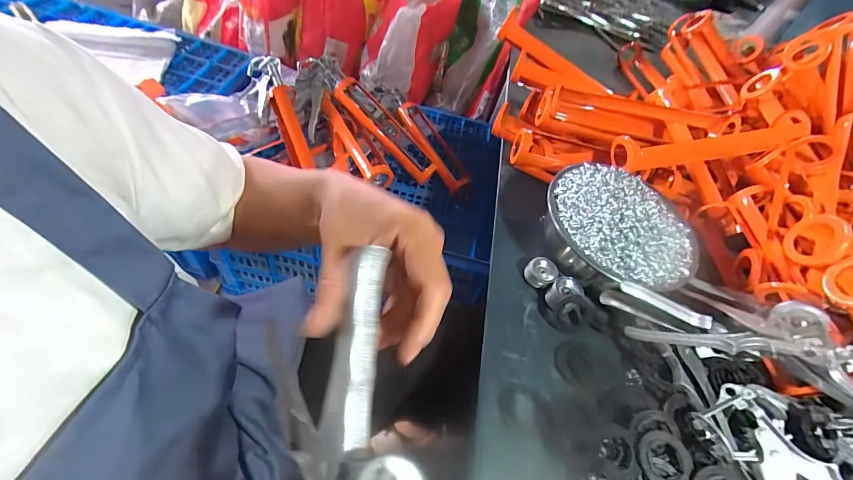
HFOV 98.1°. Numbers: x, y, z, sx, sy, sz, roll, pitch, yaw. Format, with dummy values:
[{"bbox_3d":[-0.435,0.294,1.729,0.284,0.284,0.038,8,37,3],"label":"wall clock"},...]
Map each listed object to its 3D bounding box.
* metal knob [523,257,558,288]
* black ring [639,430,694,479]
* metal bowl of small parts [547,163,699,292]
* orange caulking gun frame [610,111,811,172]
[{"bbox_3d":[0.138,0.041,0.450,0.036,0.028,0.033,3,53,-4],"label":"metal knob"},{"bbox_3d":[0.216,0.198,0.334,0.046,0.011,0.049,6,53,-9],"label":"black ring"},{"bbox_3d":[0.235,-0.011,0.458,0.172,0.078,0.174,6,53,-9],"label":"metal bowl of small parts"},{"bbox_3d":[0.381,-0.133,0.502,0.259,0.047,0.051,-9,54,3],"label":"orange caulking gun frame"}]

